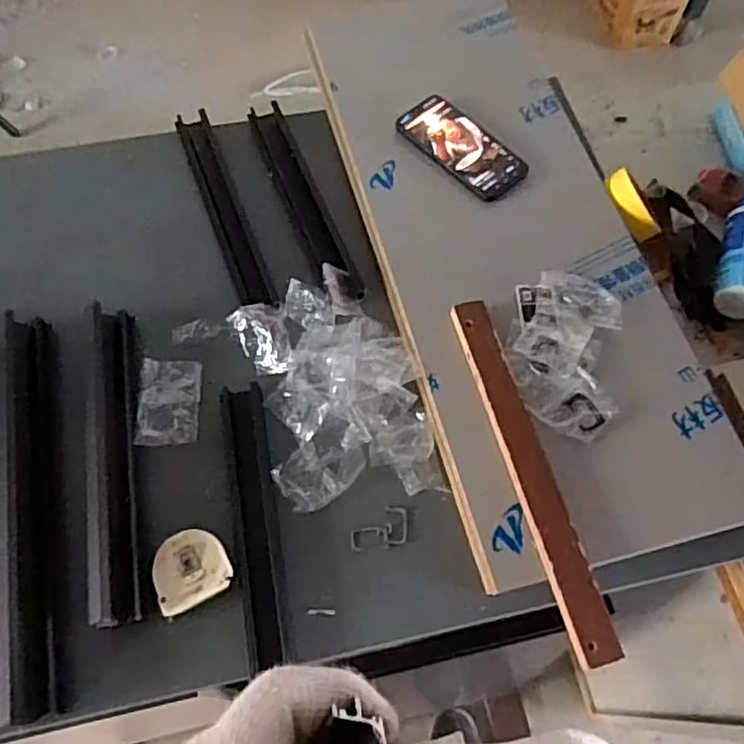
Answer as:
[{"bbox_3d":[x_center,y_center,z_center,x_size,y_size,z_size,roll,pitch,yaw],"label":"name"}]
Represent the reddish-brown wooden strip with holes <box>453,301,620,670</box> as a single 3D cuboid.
[{"bbox_3d":[0.146,0.088,0.621,0.035,0.023,0.346,-13,65,-8],"label":"reddish-brown wooden strip with holes"}]

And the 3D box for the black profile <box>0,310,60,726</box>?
[{"bbox_3d":[-0.325,0.115,0.624,0.037,0.027,0.382,-10,65,-6],"label":"black profile"}]

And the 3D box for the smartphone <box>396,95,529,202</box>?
[{"bbox_3d":[0.107,-0.268,0.794,0.075,0.015,0.159,-40,72,-18],"label":"smartphone"}]

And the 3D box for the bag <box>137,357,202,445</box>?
[{"bbox_3d":[-0.209,0.031,0.689,0.060,0.004,0.095,3,63,-11],"label":"bag"}]

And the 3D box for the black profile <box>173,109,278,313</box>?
[{"bbox_3d":[-0.178,-0.197,0.798,0.040,0.015,0.300,-19,66,-10],"label":"black profile"}]

